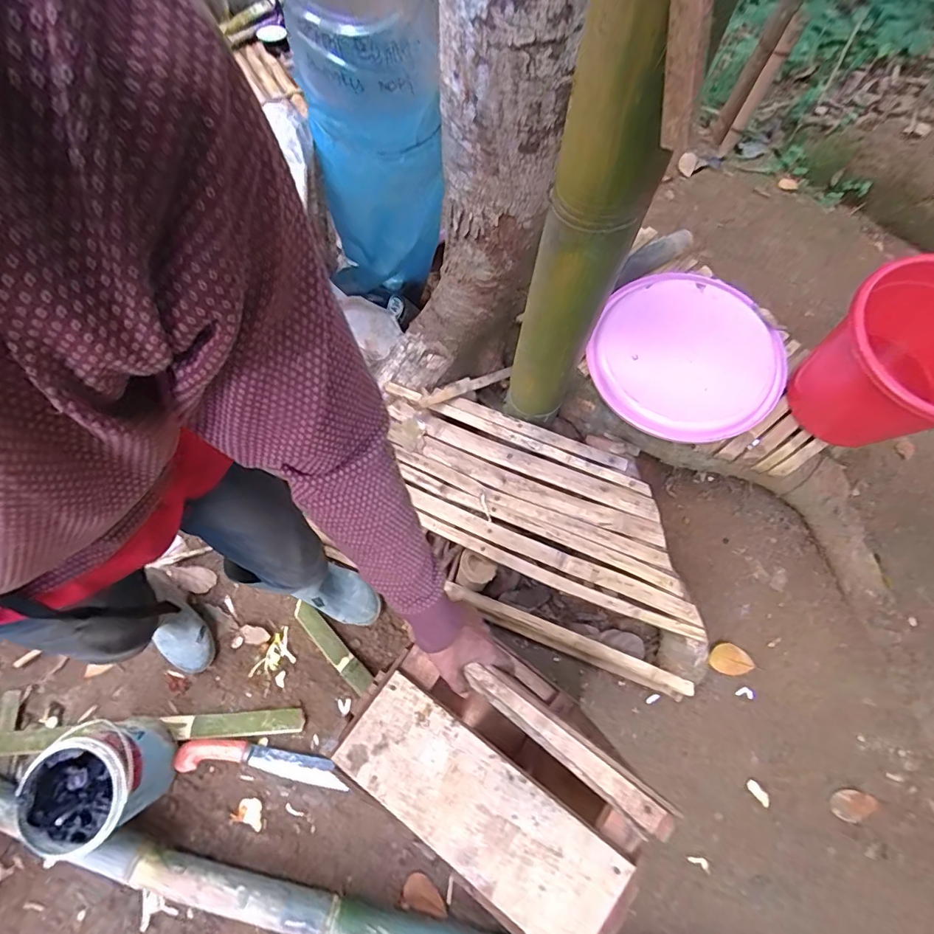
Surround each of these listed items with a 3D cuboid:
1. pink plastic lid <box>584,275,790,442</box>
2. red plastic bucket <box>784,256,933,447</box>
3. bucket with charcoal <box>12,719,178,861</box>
[{"bbox_3d":[0.455,-0.232,1.007,0.373,0.054,0.359,0,70,1],"label":"pink plastic lid"},{"bbox_3d":[0.769,-0.178,0.844,0.314,0.258,0.265,-26,72,-9],"label":"red plastic bucket"},{"bbox_3d":[-0.705,0.600,0.920,0.187,0.187,0.192,0,70,0],"label":"bucket with charcoal"}]

